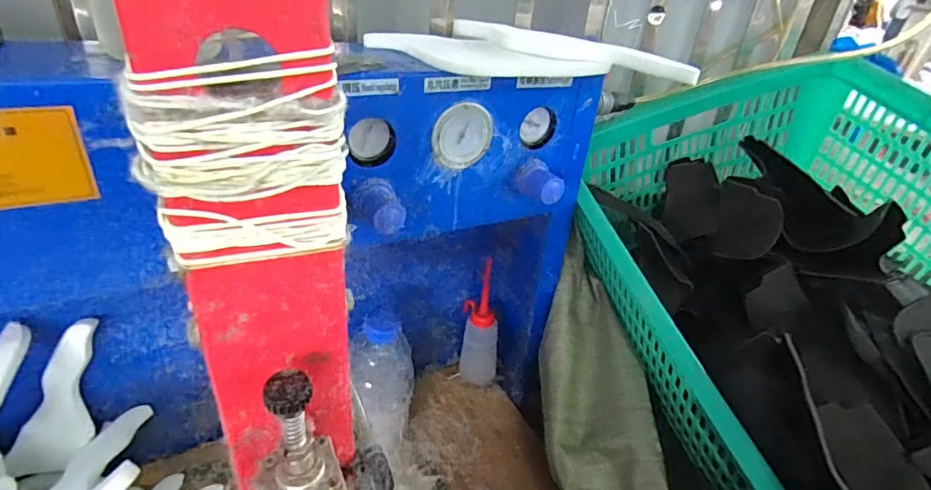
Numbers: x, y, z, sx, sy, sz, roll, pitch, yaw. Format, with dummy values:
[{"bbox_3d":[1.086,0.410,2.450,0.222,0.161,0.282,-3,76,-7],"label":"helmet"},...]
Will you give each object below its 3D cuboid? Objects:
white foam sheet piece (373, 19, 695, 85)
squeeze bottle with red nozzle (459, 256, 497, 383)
[{"bbox_3d":[0.053,-0.175,0.453,0.271,0.026,0.106,1,32,-9],"label":"white foam sheet piece"},{"bbox_3d":[0.024,0.112,0.684,0.055,0.177,0.051,9,32,3],"label":"squeeze bottle with red nozzle"}]

